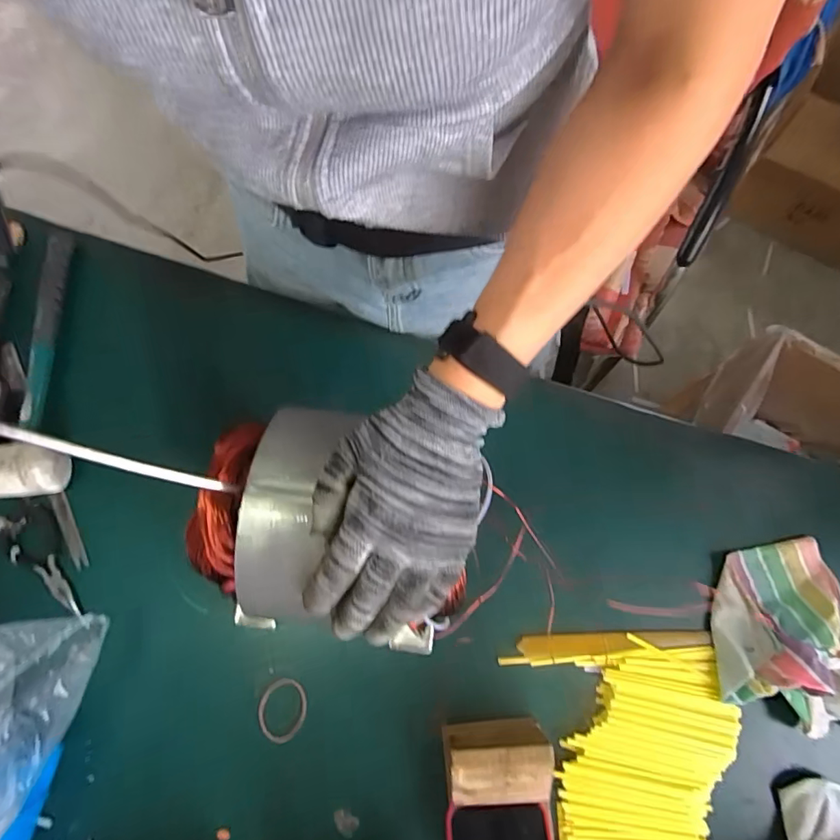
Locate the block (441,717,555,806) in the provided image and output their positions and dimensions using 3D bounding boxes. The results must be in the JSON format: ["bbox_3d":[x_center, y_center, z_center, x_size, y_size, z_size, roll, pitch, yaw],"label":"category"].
[{"bbox_3d":[0.062,0.281,0.408,0.080,0.057,0.056,-5,76,-1],"label":"block"}]

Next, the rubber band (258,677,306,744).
[{"bbox_3d":[-0.125,0.263,0.459,0.043,0.007,0.051,-6,68,-1],"label":"rubber band"}]

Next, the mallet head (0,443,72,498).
[{"bbox_3d":[-0.377,0.048,0.476,0.076,0.043,0.049,-3,75,-1],"label":"mallet head"}]

